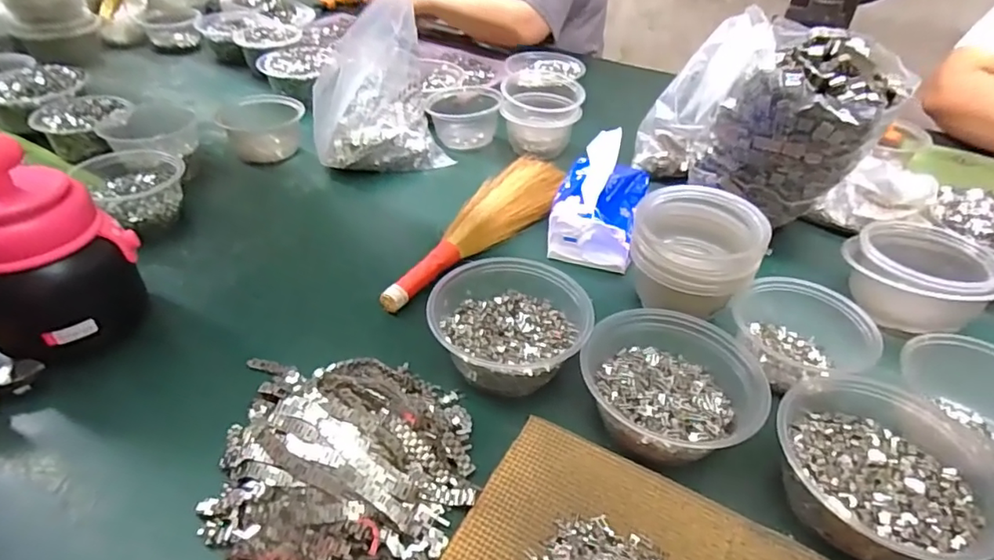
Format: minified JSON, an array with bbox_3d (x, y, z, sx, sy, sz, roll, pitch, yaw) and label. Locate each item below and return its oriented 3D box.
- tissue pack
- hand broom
[{"bbox_3d":[0.117,-0.096,0.622,0.090,0.096,0.134,13,41,13],"label":"tissue pack"},{"bbox_3d":[-0.019,-0.065,0.624,0.069,0.031,0.311,24,45,24],"label":"hand broom"}]

